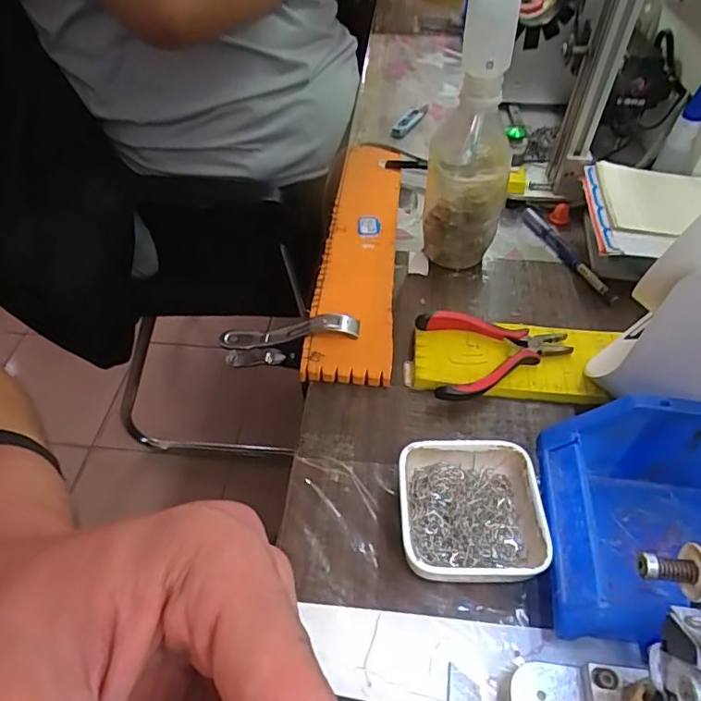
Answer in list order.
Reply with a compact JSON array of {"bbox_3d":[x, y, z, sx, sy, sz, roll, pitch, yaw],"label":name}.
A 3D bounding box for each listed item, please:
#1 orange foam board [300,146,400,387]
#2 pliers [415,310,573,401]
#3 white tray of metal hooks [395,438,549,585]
[{"bbox_3d":[0.011,-0.115,0.524,0.067,0.015,0.363,4,49,3],"label":"orange foam board"},{"bbox_3d":[0.112,0.000,0.410,0.109,0.016,0.073,-5,50,-5],"label":"pliers"},{"bbox_3d":[0.069,0.099,0.322,0.079,0.034,0.082,1,49,0],"label":"white tray of metal hooks"}]

